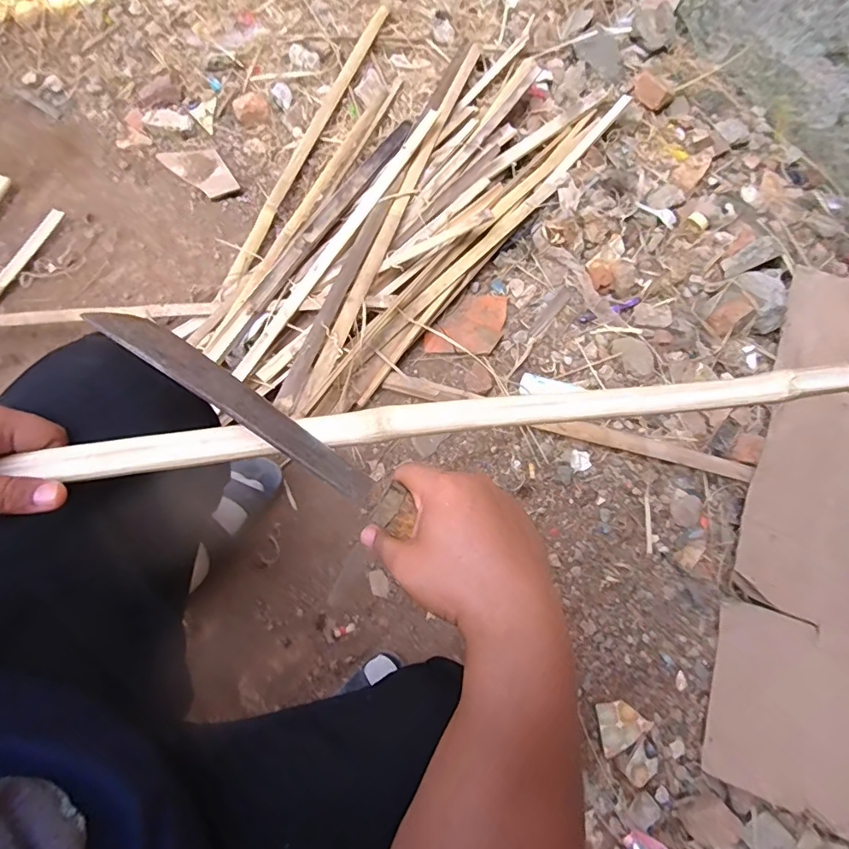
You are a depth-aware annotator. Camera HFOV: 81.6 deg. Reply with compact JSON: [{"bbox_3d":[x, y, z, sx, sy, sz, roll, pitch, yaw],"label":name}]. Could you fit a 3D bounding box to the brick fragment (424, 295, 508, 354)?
[{"bbox_3d":[0.087,-0.175,0.891,0.098,0.019,0.172,42,75,10],"label":"brick fragment"}]

